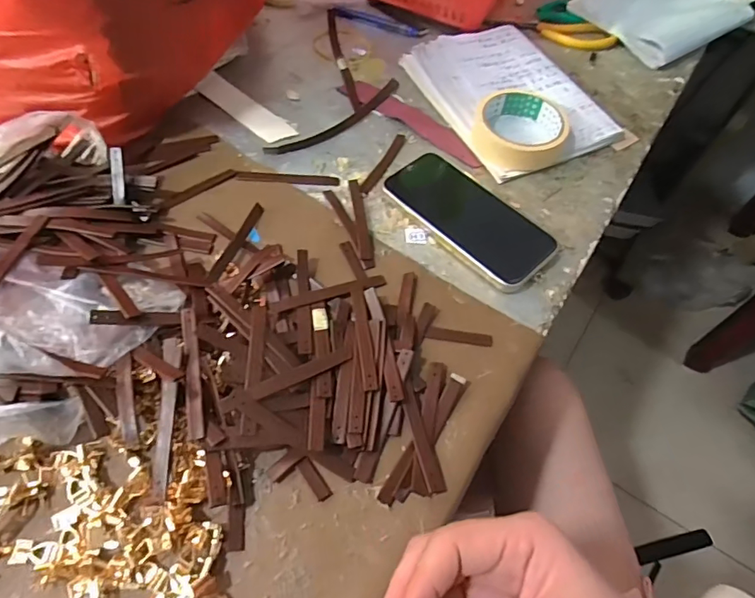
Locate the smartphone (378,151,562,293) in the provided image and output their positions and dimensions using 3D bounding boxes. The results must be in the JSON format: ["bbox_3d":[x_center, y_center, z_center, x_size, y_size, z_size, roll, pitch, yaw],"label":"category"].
[{"bbox_3d":[0.078,-0.073,0.453,0.158,0.014,0.071,41,63,20],"label":"smartphone"}]

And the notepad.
[{"bbox_3d":[0.139,-0.230,0.558,0.159,0.017,0.223,-22,61,-17],"label":"notepad"}]

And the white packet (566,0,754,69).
[{"bbox_3d":[0.373,-0.380,0.665,0.190,0.029,0.158,-28,63,-20],"label":"white packet"}]

